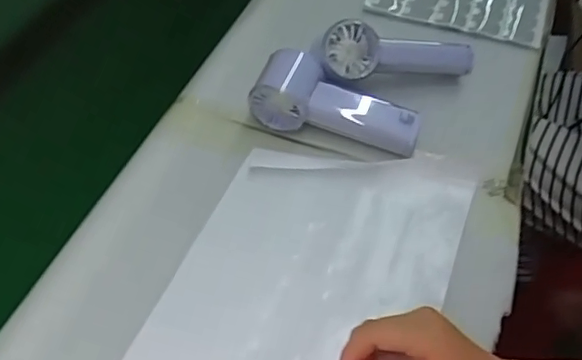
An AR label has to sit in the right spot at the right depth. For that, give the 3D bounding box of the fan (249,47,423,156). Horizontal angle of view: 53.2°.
[{"bbox_3d":[0.044,-0.071,0.526,0.157,0.050,0.059,15,51,12],"label":"fan"}]

